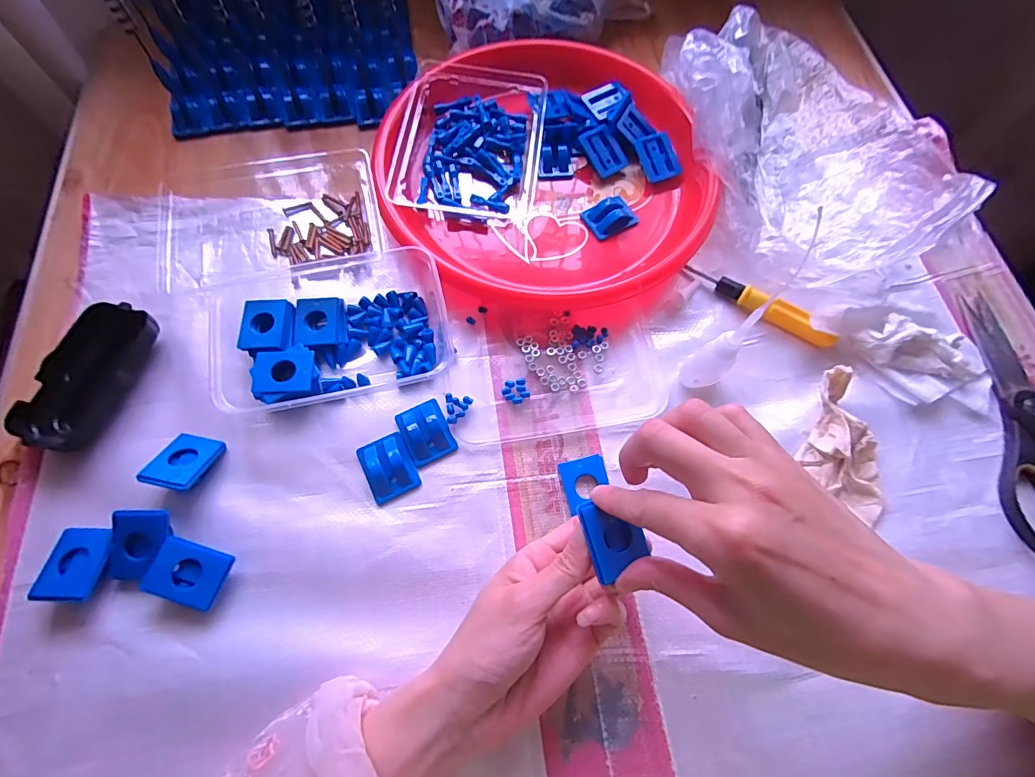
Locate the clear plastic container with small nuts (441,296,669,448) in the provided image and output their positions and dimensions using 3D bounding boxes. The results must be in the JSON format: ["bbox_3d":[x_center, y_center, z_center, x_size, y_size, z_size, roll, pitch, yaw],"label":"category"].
[{"bbox_3d":[0.028,-0.016,0.367,0.163,0.008,0.104,-9,68,-5],"label":"clear plastic container with small nuts"}]

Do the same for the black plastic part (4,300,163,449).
[{"bbox_3d":[-0.315,-0.009,0.341,0.053,0.024,0.108,13,68,4],"label":"black plastic part"}]

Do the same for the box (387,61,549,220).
[{"bbox_3d":[-0.044,-0.225,0.429,0.131,0.039,0.171,6,68,1],"label":"box"}]

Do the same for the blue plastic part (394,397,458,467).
[{"bbox_3d":[-0.068,0.032,0.345,0.033,0.010,0.043,-26,71,-12],"label":"blue plastic part"}]

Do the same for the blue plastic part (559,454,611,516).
[{"bbox_3d":[0.049,0.068,0.333,0.032,0.006,0.037,-13,69,-7],"label":"blue plastic part"}]

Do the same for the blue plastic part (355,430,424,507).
[{"bbox_3d":[-0.093,0.057,0.336,0.034,0.007,0.045,-25,70,-11],"label":"blue plastic part"}]

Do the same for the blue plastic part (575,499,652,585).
[{"bbox_3d":[0.054,0.081,0.257,0.031,0.004,0.042,-17,83,-16],"label":"blue plastic part"}]

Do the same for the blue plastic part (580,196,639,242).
[{"bbox_3d":[0.083,-0.155,0.413,0.042,0.019,0.031,-28,71,-12],"label":"blue plastic part"}]

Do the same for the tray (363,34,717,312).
[{"bbox_3d":[0.025,-0.198,0.422,0.286,0.038,0.299,1,68,-1],"label":"tray"}]

